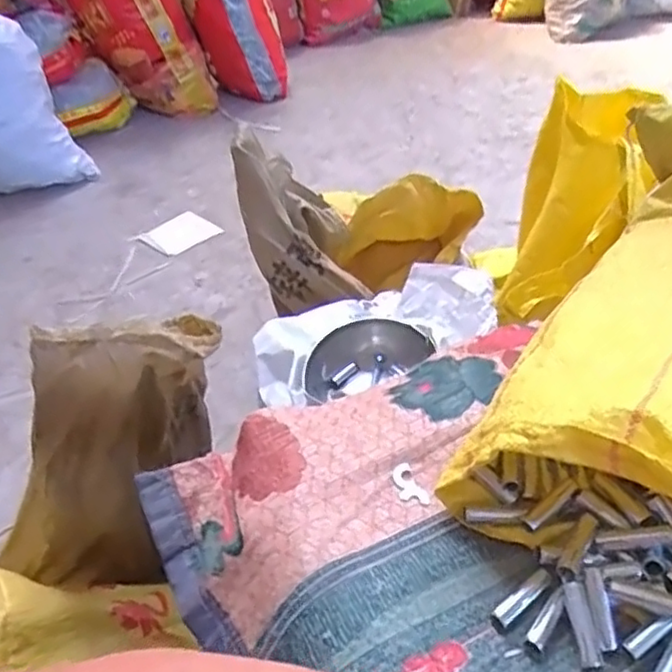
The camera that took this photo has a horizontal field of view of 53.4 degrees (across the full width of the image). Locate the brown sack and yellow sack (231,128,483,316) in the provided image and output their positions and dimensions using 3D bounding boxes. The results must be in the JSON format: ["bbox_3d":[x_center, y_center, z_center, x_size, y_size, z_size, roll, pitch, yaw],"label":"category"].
[{"bbox_3d":[0.034,-0.199,1.177,0.494,0.290,0.212,-8,35,-38],"label":"brown sack and yellow sack"}]

